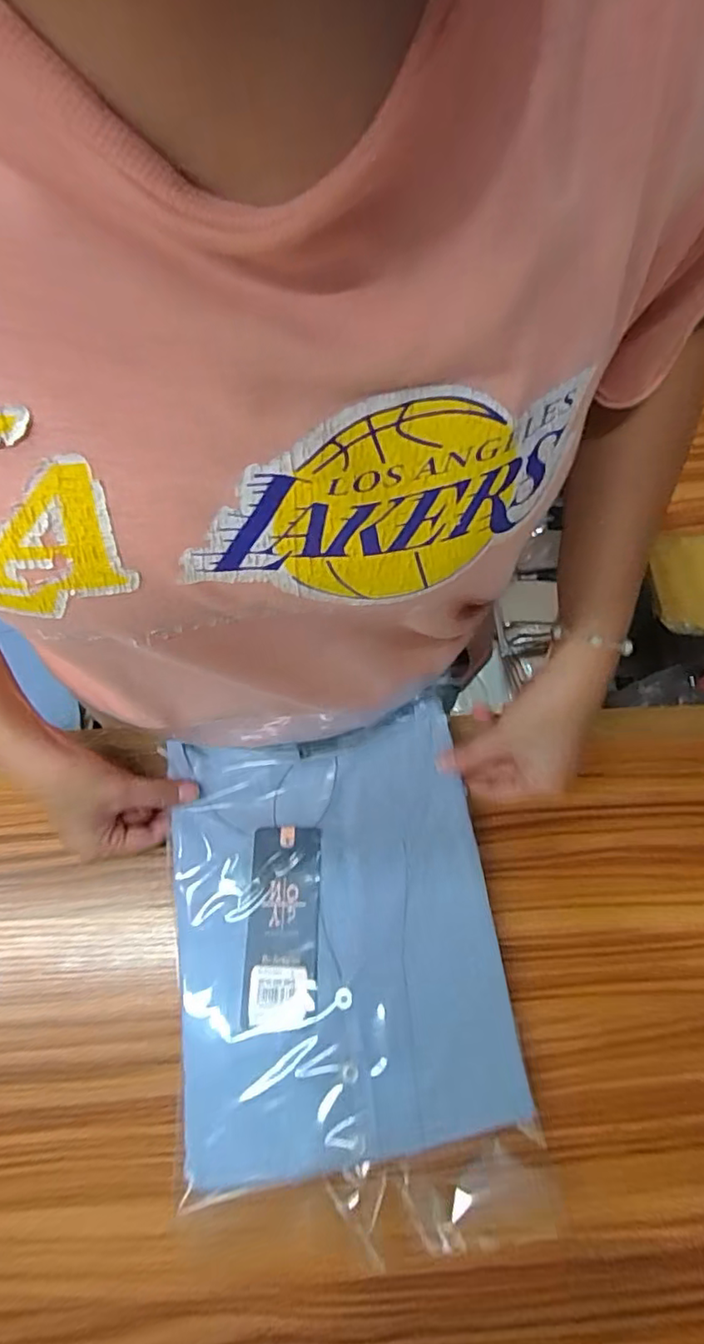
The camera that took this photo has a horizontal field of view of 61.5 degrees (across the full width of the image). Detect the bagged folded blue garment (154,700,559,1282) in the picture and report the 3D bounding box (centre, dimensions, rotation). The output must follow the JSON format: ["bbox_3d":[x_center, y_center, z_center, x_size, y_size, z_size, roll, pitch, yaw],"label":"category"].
[{"bbox_3d":[-0.008,0.185,0.379,0.207,0.023,0.306,-7,71,-4],"label":"bagged folded blue garment"}]

